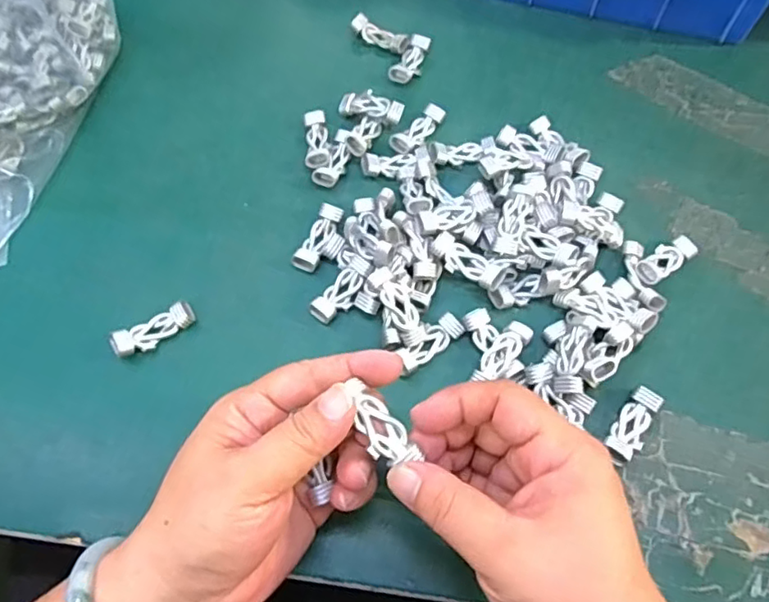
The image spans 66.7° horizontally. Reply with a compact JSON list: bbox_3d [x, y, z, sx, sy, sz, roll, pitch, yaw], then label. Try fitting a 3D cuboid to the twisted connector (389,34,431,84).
[{"bbox_3d":[0.020,-0.173,0.420,0.018,0.009,0.044,24,67,11],"label":"twisted connector"}]

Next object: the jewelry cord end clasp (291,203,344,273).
[{"bbox_3d":[-0.040,-0.039,0.352,0.015,0.007,0.044,22,67,10],"label":"jewelry cord end clasp"}]

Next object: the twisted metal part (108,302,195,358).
[{"bbox_3d":[-0.128,0.016,0.325,0.044,0.016,0.015,-34,69,-15],"label":"twisted metal part"}]

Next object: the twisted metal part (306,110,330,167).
[{"bbox_3d":[-0.044,-0.105,0.383,0.015,0.009,0.044,-4,65,-2],"label":"twisted metal part"}]

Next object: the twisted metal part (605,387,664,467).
[{"bbox_3d":[0.129,0.064,0.302,0.016,0.010,0.043,34,69,15],"label":"twisted metal part"}]

